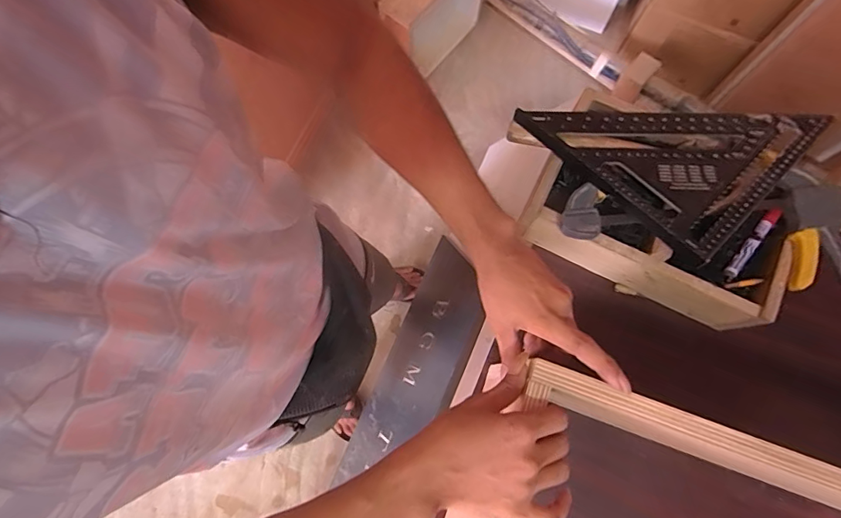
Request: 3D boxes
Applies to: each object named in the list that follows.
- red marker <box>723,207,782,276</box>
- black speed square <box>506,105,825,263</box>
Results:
[{"bbox_3d":[0.448,-0.023,0.619,0.019,0.020,0.113,39,79,9],"label":"red marker"},{"bbox_3d":[0.334,-0.180,0.623,0.281,0.039,0.299,-42,79,-10],"label":"black speed square"}]

